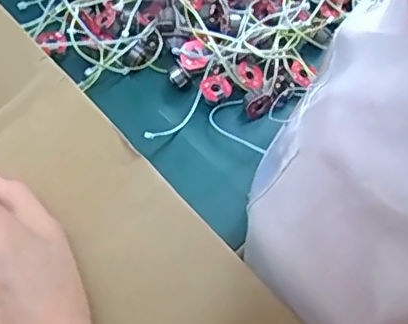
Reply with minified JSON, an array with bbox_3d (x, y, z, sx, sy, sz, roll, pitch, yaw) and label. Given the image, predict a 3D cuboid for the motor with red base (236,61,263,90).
[{"bbox_3d":[0.032,-0.059,0.393,0.019,0.011,0.016,9,61,2],"label":"motor with red base"}]

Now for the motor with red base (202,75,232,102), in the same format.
[{"bbox_3d":[0.009,-0.050,0.388,0.019,0.008,0.016,-4,61,-5],"label":"motor with red base"}]

